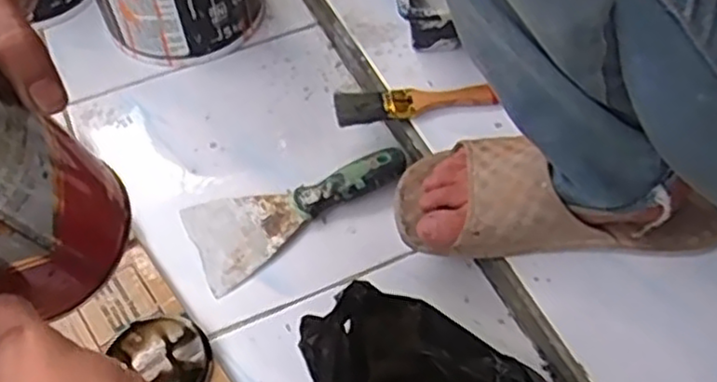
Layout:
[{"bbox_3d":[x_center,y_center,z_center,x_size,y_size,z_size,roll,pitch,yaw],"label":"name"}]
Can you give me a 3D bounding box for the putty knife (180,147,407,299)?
[{"bbox_3d":[-0.051,0.011,0.621,0.196,0.025,0.085,-23,58,-14],"label":"putty knife"}]

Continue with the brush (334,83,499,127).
[{"bbox_3d":[0.052,-0.084,0.645,0.146,0.011,0.032,-9,56,-6],"label":"brush"}]

